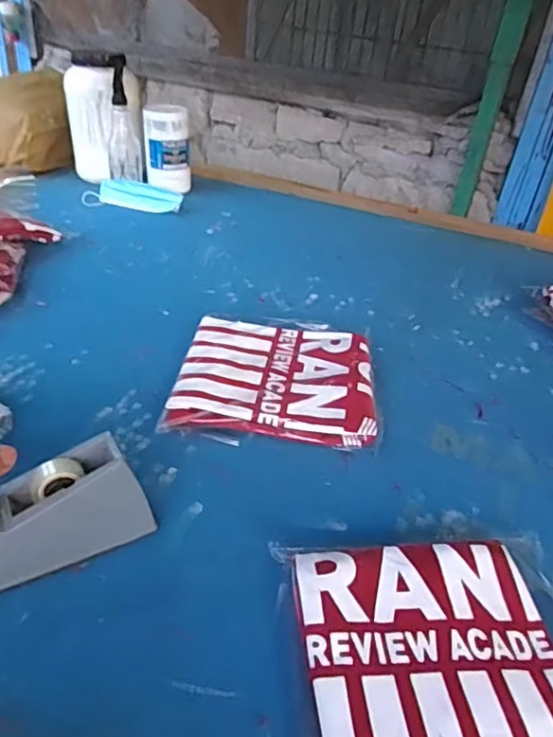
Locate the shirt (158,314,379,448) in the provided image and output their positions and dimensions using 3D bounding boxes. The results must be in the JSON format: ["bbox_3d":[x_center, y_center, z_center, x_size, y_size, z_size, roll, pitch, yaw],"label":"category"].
[{"bbox_3d":[0.001,0.009,0.683,0.234,0.031,0.217,5,35,0],"label":"shirt"}]

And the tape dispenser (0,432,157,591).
[{"bbox_3d":[-0.178,0.116,0.451,0.138,0.091,0.053,-15,40,-27],"label":"tape dispenser"}]

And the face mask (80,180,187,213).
[{"bbox_3d":[-0.302,-0.362,1.156,0.204,0.034,0.087,7,35,4],"label":"face mask"}]

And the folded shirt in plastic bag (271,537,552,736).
[{"bbox_3d":[0.133,0.227,0.396,0.244,0.029,0.255,-2,35,-9],"label":"folded shirt in plastic bag"}]

